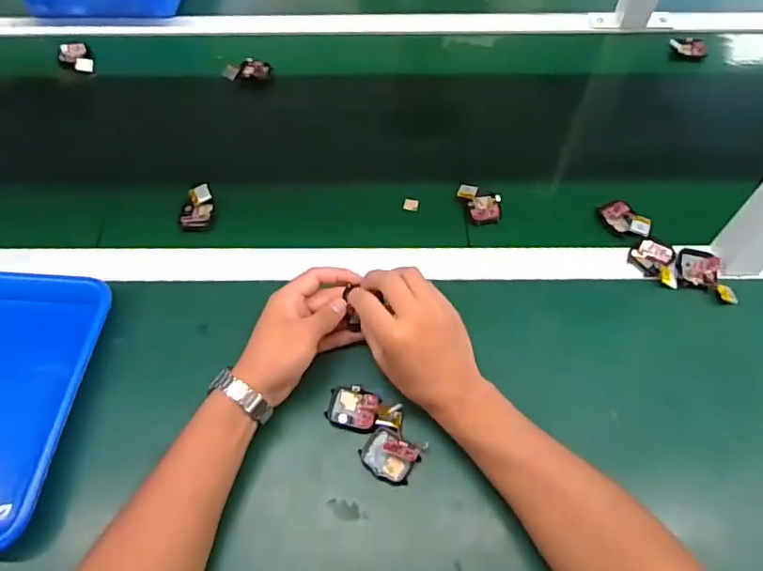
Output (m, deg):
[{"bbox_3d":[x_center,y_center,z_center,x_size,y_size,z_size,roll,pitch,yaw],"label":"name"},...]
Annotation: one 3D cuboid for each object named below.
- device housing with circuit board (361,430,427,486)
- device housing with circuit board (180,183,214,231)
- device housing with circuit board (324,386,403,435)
[{"bbox_3d":[0.007,0.146,0.464,0.047,0.013,0.037,27,62,16],"label":"device housing with circuit board"},{"bbox_3d":[-0.211,-0.089,0.617,0.034,0.023,0.054,-7,58,-3],"label":"device housing with circuit board"},{"bbox_3d":[-0.014,0.111,0.483,0.067,0.015,0.038,9,59,7],"label":"device housing with circuit board"}]

